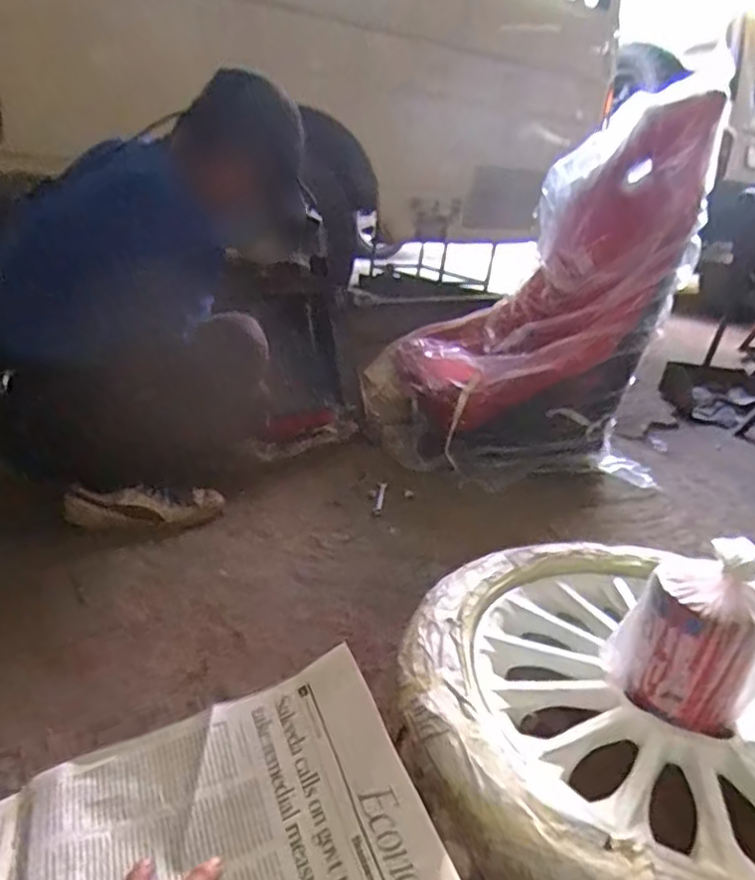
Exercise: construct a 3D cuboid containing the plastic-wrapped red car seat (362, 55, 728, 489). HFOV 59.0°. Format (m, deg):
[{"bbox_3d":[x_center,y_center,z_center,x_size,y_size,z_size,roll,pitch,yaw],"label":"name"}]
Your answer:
[{"bbox_3d":[0.377,-0.385,1.721,0.730,0.868,0.633,7,22,1],"label":"plastic-wrapped red car seat"}]

